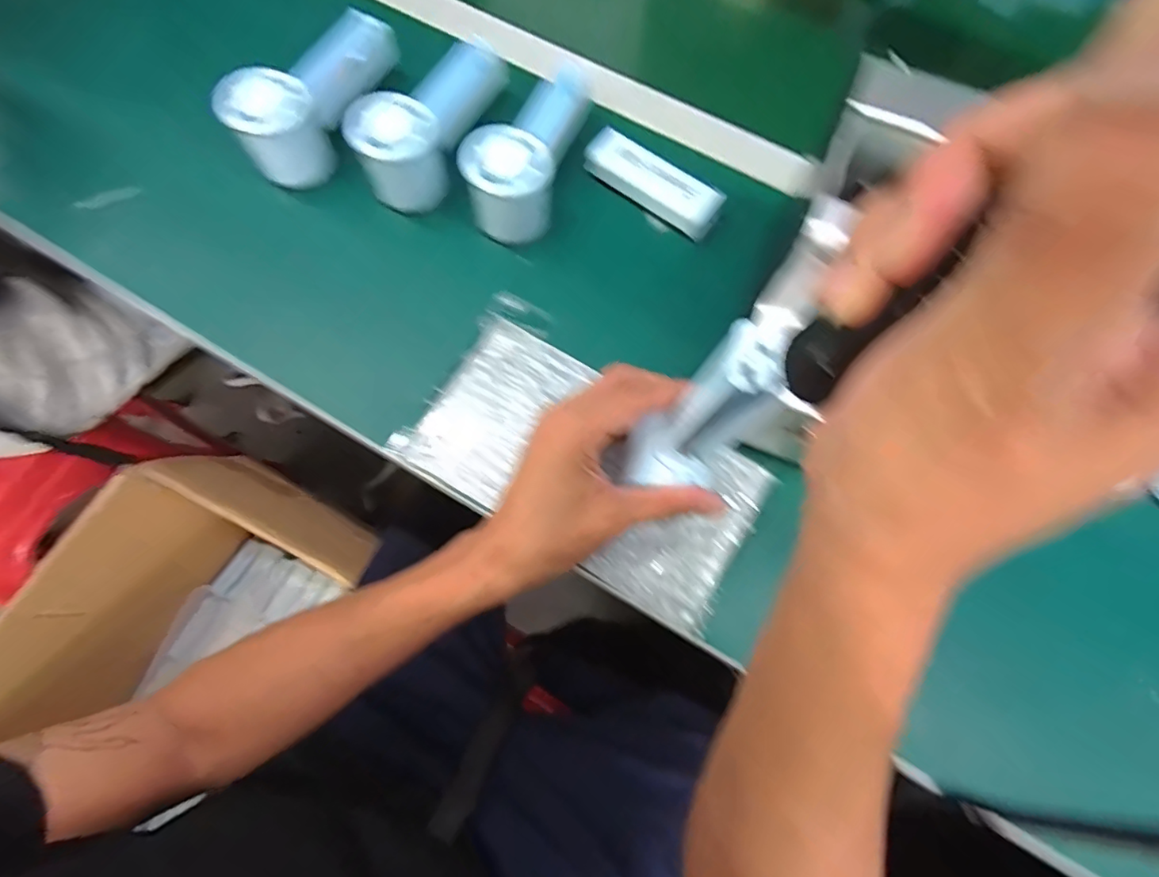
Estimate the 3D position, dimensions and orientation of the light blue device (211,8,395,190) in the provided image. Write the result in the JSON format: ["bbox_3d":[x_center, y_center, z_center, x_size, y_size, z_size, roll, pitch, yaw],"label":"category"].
[{"bbox_3d":[-0.202,-0.269,0.429,0.060,0.069,0.155,24,73,6],"label":"light blue device"}]

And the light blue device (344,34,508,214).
[{"bbox_3d":[-0.108,-0.245,0.418,0.063,0.058,0.155,39,75,11],"label":"light blue device"}]

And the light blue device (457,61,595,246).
[{"bbox_3d":[-0.038,-0.223,0.419,0.063,0.066,0.154,14,72,3],"label":"light blue device"}]

